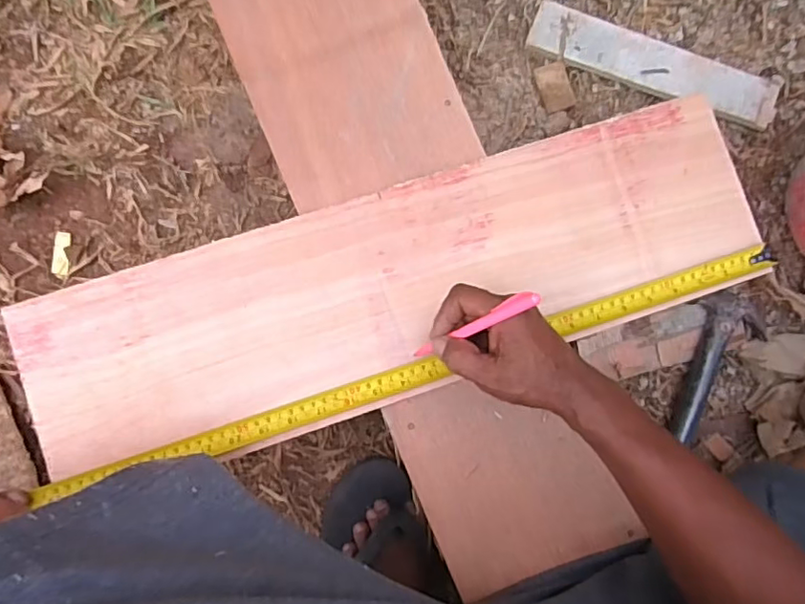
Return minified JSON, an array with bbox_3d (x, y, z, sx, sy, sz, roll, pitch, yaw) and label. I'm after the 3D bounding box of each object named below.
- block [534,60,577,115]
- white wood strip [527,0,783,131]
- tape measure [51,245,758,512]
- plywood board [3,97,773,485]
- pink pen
[{"bbox_3d":[0.184,-0.257,0.680,0.038,0.012,0.060,-14,85,-6],"label":"block"},{"bbox_3d":[0.300,-0.281,0.677,0.295,0.021,0.061,19,83,-2],"label":"white wood strip"},{"bbox_3d":[0.022,0.061,0.504,0.671,0.010,0.023,-18,85,-5],"label":"tape measure"},{"bbox_3d":[0.003,-0.014,0.512,0.662,0.016,0.184,-18,85,-6],"label":"plywood board"},{"bbox_3d":[0.051,0.021,0.445,0.010,0.142,0.011,-26,85,-39],"label":"pink pen"}]

